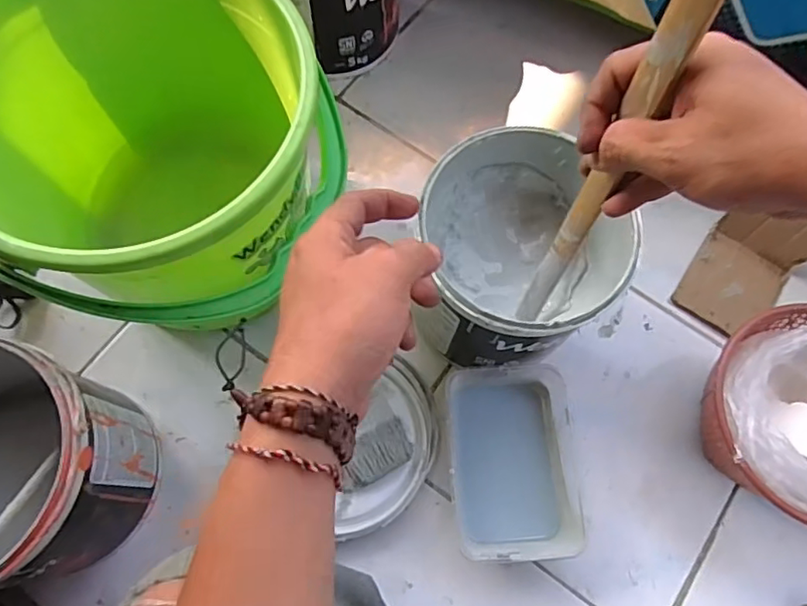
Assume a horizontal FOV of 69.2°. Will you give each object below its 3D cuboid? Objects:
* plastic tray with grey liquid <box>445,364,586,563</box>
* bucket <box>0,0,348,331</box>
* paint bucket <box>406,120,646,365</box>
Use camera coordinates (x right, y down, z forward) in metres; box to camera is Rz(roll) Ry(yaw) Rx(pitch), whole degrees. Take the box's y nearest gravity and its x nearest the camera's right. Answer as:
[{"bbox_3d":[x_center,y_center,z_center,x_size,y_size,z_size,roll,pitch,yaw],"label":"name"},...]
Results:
[{"bbox_3d":[0.104,0.147,0.554,0.113,0.052,0.170,-3,73,-3],"label":"plastic tray with grey liquid"},{"bbox_3d":[-0.207,-0.129,0.496,0.261,0.195,0.268,0,73,-1],"label":"bucket"},{"bbox_3d":[0.095,-0.041,0.537,0.173,0.148,0.173,0,73,-1],"label":"paint bucket"}]

